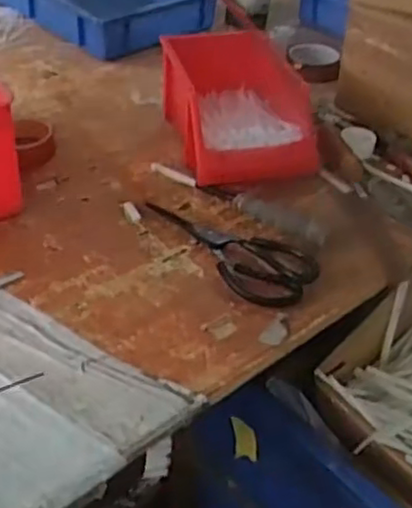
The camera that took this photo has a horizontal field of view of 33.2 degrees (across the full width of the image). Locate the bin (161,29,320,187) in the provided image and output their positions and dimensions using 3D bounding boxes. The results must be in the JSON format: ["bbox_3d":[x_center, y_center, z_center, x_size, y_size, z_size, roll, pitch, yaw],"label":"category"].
[{"bbox_3d":[0.041,-0.191,0.915,0.164,0.100,0.251,-7,39,-10],"label":"bin"}]

